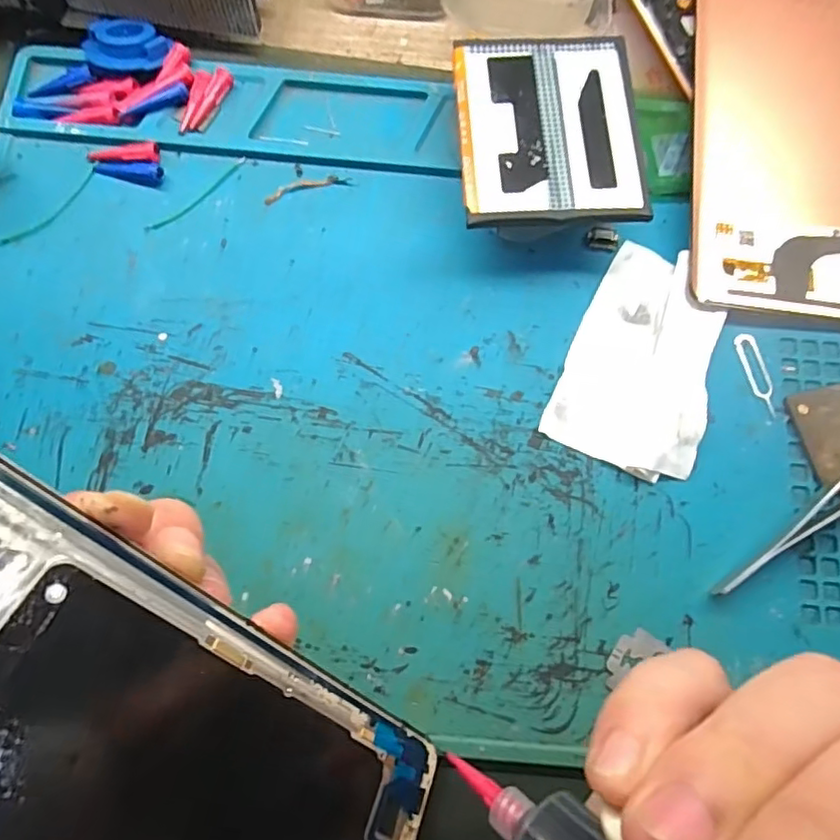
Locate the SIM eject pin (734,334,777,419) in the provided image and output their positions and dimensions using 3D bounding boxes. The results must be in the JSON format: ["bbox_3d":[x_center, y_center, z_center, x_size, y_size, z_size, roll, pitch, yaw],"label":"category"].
[{"bbox_3d":[0.125,-0.017,0.215,0.009,0.004,0.032,-16,77,-5],"label":"SIM eject pin"}]

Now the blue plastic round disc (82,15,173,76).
[{"bbox_3d":[-0.118,-0.149,0.235,0.031,0.008,0.027,43,79,9],"label":"blue plastic round disc"}]

